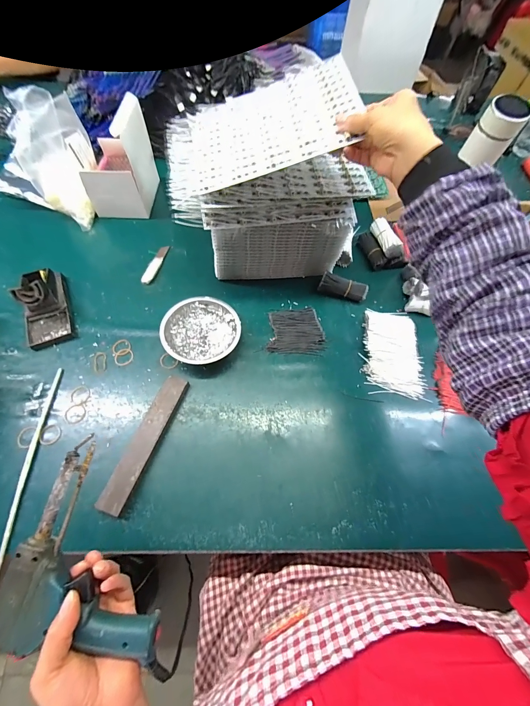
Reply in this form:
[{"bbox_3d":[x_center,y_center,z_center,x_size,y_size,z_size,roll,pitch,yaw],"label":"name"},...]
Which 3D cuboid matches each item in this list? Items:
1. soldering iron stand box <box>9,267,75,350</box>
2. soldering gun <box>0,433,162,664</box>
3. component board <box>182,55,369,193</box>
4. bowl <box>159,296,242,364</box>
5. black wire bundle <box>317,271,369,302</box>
[{"bbox_3d":[-0.384,-0.088,0.495,0.073,0.066,0.140,-20,68,-12],"label":"soldering iron stand box"},{"bbox_3d":[-0.195,0.209,0.278,0.128,0.043,0.203,-24,69,-14],"label":"soldering gun"},{"bbox_3d":[0.006,-0.317,0.403,0.237,0.007,0.183,-13,66,11],"label":"component board"},{"bbox_3d":[-0.107,-0.037,0.497,0.124,0.042,0.116,1,65,-3],"label":"bowl"},{"bbox_3d":[0.151,-0.126,0.558,0.089,0.037,0.026,18,65,5],"label":"black wire bundle"}]

